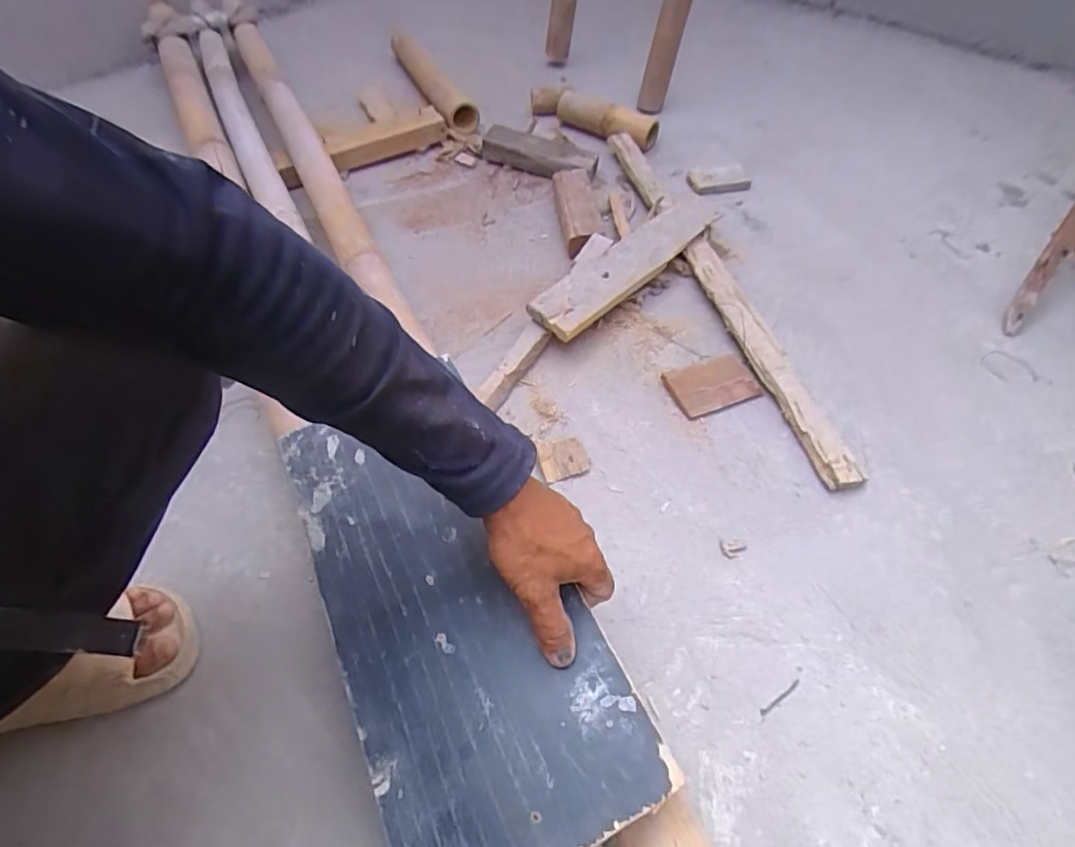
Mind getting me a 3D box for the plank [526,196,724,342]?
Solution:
[{"bbox_3d":[0.139,-0.249,0.878,0.085,0.027,0.369,36,61,26],"label":"plank"}]

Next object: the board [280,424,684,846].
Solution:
[{"bbox_3d":[-0.083,0.141,0.498,0.194,0.008,0.425,-30,56,-5],"label":"board"}]

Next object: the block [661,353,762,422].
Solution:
[{"bbox_3d":[0.233,-0.051,0.784,0.110,0.018,0.073,-17,56,-10],"label":"block"}]

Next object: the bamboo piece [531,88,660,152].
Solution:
[{"bbox_3d":[0.107,-0.618,1.176,0.300,0.065,0.052,30,61,21],"label":"bamboo piece"}]

